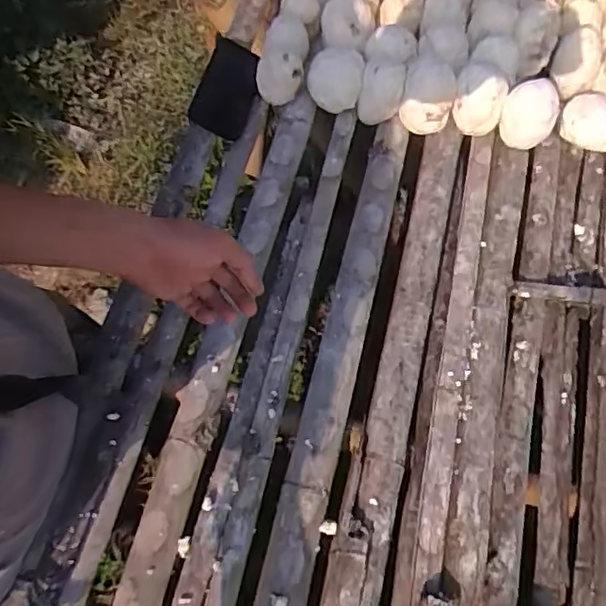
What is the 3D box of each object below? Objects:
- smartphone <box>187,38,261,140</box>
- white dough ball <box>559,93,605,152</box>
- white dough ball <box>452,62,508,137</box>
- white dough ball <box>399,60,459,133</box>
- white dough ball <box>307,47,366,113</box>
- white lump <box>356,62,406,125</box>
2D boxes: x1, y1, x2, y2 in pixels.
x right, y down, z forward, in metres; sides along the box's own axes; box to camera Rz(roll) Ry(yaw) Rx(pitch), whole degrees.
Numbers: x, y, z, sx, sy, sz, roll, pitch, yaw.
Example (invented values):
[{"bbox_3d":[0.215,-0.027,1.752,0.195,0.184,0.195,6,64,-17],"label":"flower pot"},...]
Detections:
[{"bbox_3d":[-0.113,-0.331,0.908,0.088,0.011,0.167,20,69,-11],"label":"smartphone"},{"bbox_3d":[0.455,-0.276,0.918,0.108,0.069,0.082,27,67,8],"label":"white dough ball"},{"bbox_3d":[0.262,-0.303,0.876,0.072,0.075,0.070,0,67,-1],"label":"white dough ball"},{"bbox_3d":[0.188,-0.308,0.883,0.075,0.075,0.072,1,66,-3],"label":"white dough ball"},{"bbox_3d":[0.049,-0.337,0.880,0.084,0.062,0.069,9,67,3],"label":"white dough ball"},{"bbox_3d":[0.118,-0.320,0.888,0.063,0.078,0.062,1,66,-3],"label":"white lump"}]

